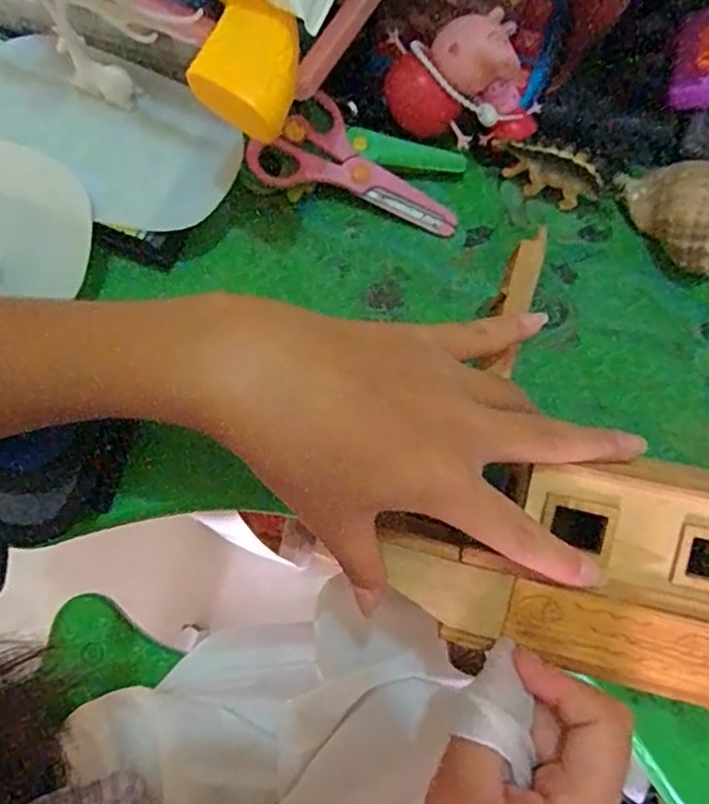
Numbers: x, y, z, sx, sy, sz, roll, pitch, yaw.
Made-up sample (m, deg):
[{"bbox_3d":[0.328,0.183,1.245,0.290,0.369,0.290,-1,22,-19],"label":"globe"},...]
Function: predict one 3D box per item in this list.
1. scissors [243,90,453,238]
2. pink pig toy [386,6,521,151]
[{"bbox_3d":[0.005,-0.133,0.363,0.119,0.019,0.056,23,75,-8],"label":"scissors"},{"bbox_3d":[0.055,-0.181,0.350,0.074,0.047,0.051,8,74,1],"label":"pink pig toy"}]

